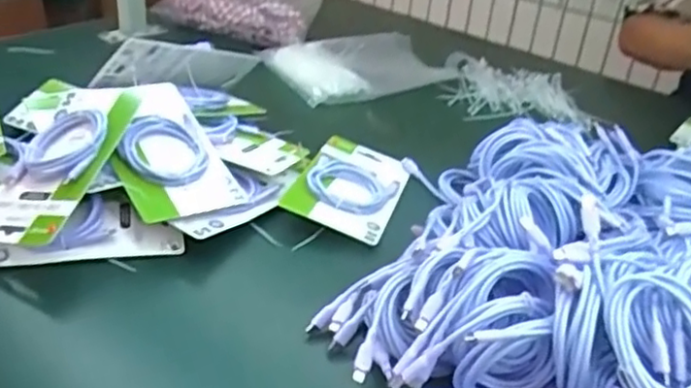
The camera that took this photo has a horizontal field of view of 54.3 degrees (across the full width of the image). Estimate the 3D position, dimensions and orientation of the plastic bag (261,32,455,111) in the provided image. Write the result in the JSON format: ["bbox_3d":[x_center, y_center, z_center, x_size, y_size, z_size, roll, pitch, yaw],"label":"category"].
[{"bbox_3d":[0.024,-0.190,0.985,0.263,0.033,0.180,-13,35,-28],"label":"plastic bag"}]

